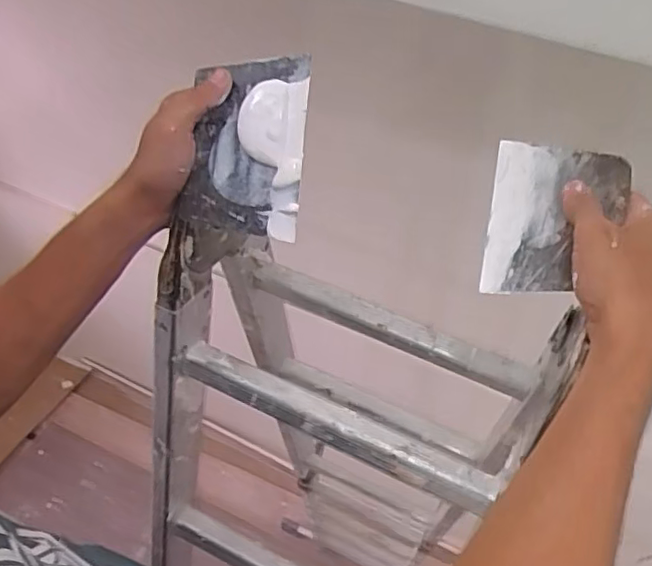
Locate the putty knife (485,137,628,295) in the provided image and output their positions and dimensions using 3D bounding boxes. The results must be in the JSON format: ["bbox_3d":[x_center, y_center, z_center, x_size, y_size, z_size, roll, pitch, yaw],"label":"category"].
[{"bbox_3d":[0.170,-0.046,0.450,0.093,0.010,0.123,8,73,16],"label":"putty knife"}]

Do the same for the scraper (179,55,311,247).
[{"bbox_3d":[-0.058,-0.104,0.461,0.088,0.023,0.132,8,89,12],"label":"scraper"}]

